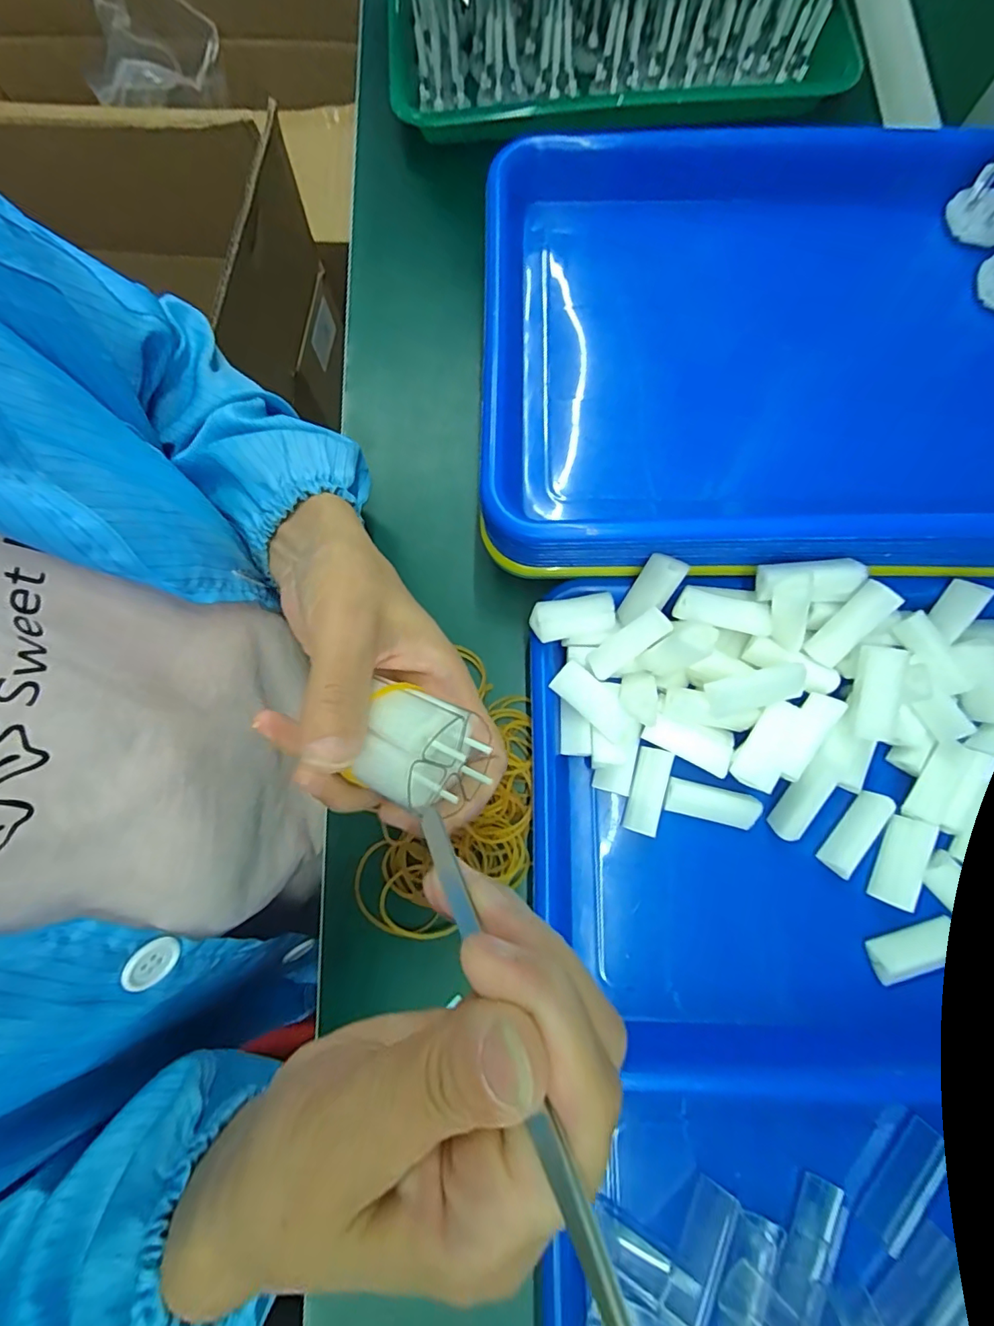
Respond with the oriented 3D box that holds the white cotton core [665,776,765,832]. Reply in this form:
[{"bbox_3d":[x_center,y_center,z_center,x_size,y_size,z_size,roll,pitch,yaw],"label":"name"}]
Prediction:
[{"bbox_3d":[0.115,0.075,0.280,0.047,0.015,0.018,14,78,4],"label":"white cotton core"}]

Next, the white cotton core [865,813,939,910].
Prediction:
[{"bbox_3d":[0.212,0.104,0.276,0.021,0.010,0.045,21,79,5],"label":"white cotton core"}]

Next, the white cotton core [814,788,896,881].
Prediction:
[{"bbox_3d":[0.189,0.089,0.277,0.016,0.012,0.046,38,81,8],"label":"white cotton core"}]

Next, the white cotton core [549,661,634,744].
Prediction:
[{"bbox_3d":[0.051,0.022,0.282,0.047,0.013,0.019,41,81,9],"label":"white cotton core"}]

